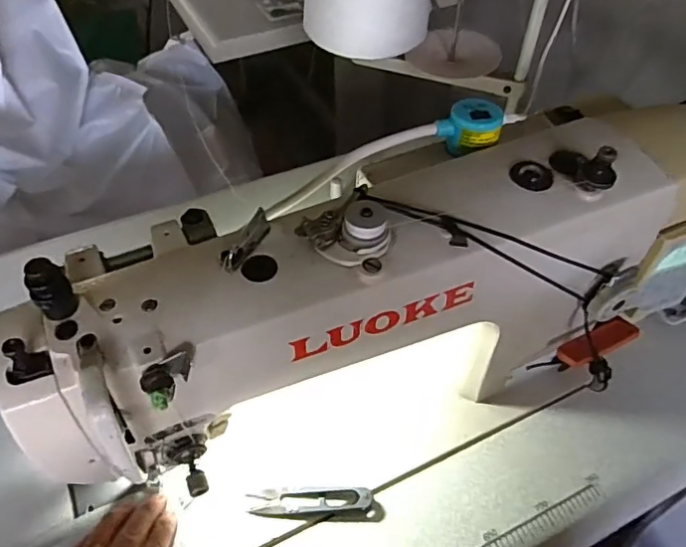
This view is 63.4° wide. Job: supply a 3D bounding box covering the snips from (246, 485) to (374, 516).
[{"bbox_3d":[-0.026,0.183,0.449,0.098,0.008,0.022,-1,50,-2],"label":"snips"}]

